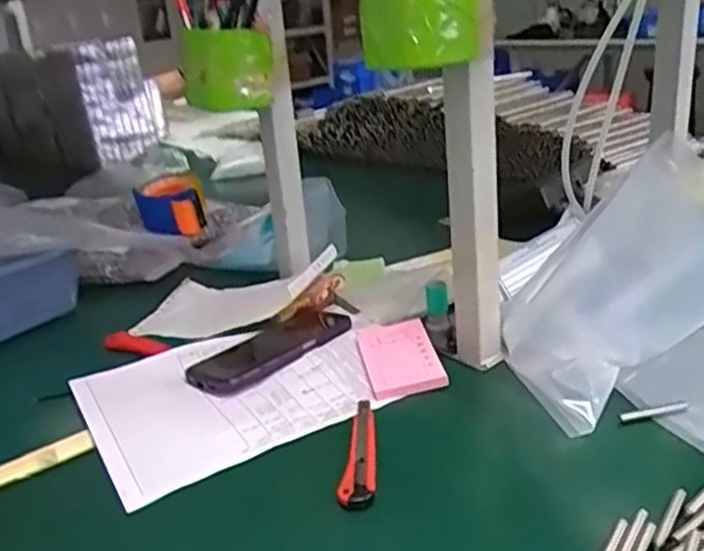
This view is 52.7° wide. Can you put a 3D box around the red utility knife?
[{"bbox_3d":[0.008,0.133,0.555,0.026,0.013,0.136,-2,23,7],"label":"red utility knife"}]

